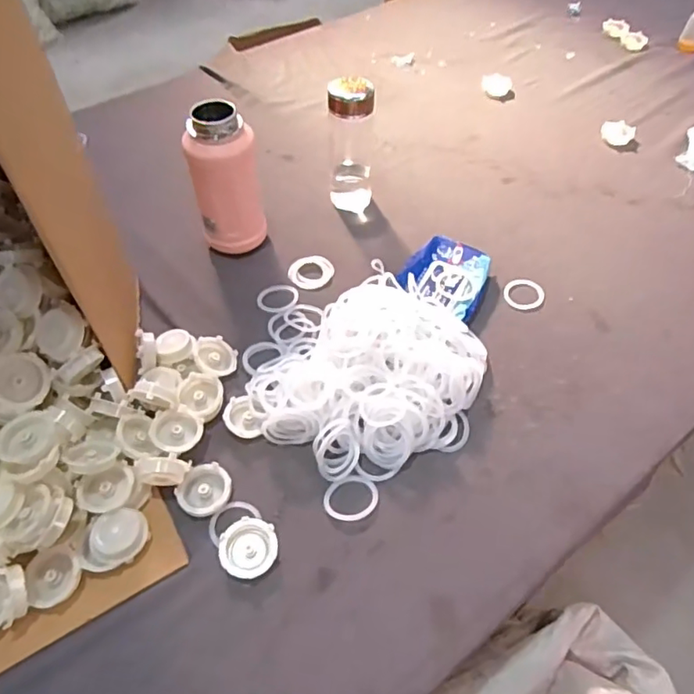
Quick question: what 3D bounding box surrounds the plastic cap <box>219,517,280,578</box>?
[{"bbox_3d":[-0.101,0.209,0.586,0.057,0.016,0.057,0,52,0],"label":"plastic cap"}]

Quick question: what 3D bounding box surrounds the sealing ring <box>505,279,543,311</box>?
[{"bbox_3d":[0.261,-0.078,0.831,0.056,0.005,0.063,29,57,20],"label":"sealing ring"}]

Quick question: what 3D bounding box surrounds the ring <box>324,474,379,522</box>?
[{"bbox_3d":[0.005,0.168,0.631,0.058,0.004,0.053,0,52,0],"label":"ring"}]

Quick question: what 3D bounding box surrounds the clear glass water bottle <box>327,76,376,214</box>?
[{"bbox_3d":[0.006,-0.316,0.901,0.070,0.201,0.071,0,52,-1],"label":"clear glass water bottle"}]

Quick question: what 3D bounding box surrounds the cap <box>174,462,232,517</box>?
[{"bbox_3d":[-0.158,0.161,0.631,0.054,0.020,0.057,0,52,0],"label":"cap"}]

